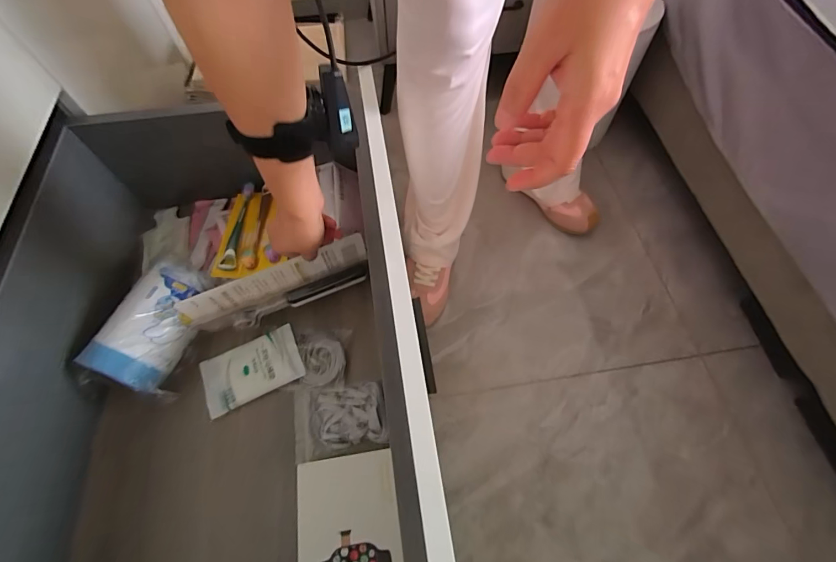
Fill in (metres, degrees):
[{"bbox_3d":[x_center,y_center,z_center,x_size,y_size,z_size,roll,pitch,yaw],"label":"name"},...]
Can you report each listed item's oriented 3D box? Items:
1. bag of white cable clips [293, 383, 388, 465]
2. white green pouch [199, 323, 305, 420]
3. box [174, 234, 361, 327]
[{"bbox_3d":[-0.094,0.165,0.451,0.110,0.012,0.080,-8,60,-2],"label":"bag of white cable clips"},{"bbox_3d":[-0.215,0.113,0.488,0.121,0.009,0.076,-25,62,-12],"label":"white green pouch"},{"bbox_3d":[-0.182,-0.003,0.488,0.235,0.044,0.016,-24,65,-11],"label":"box"}]

